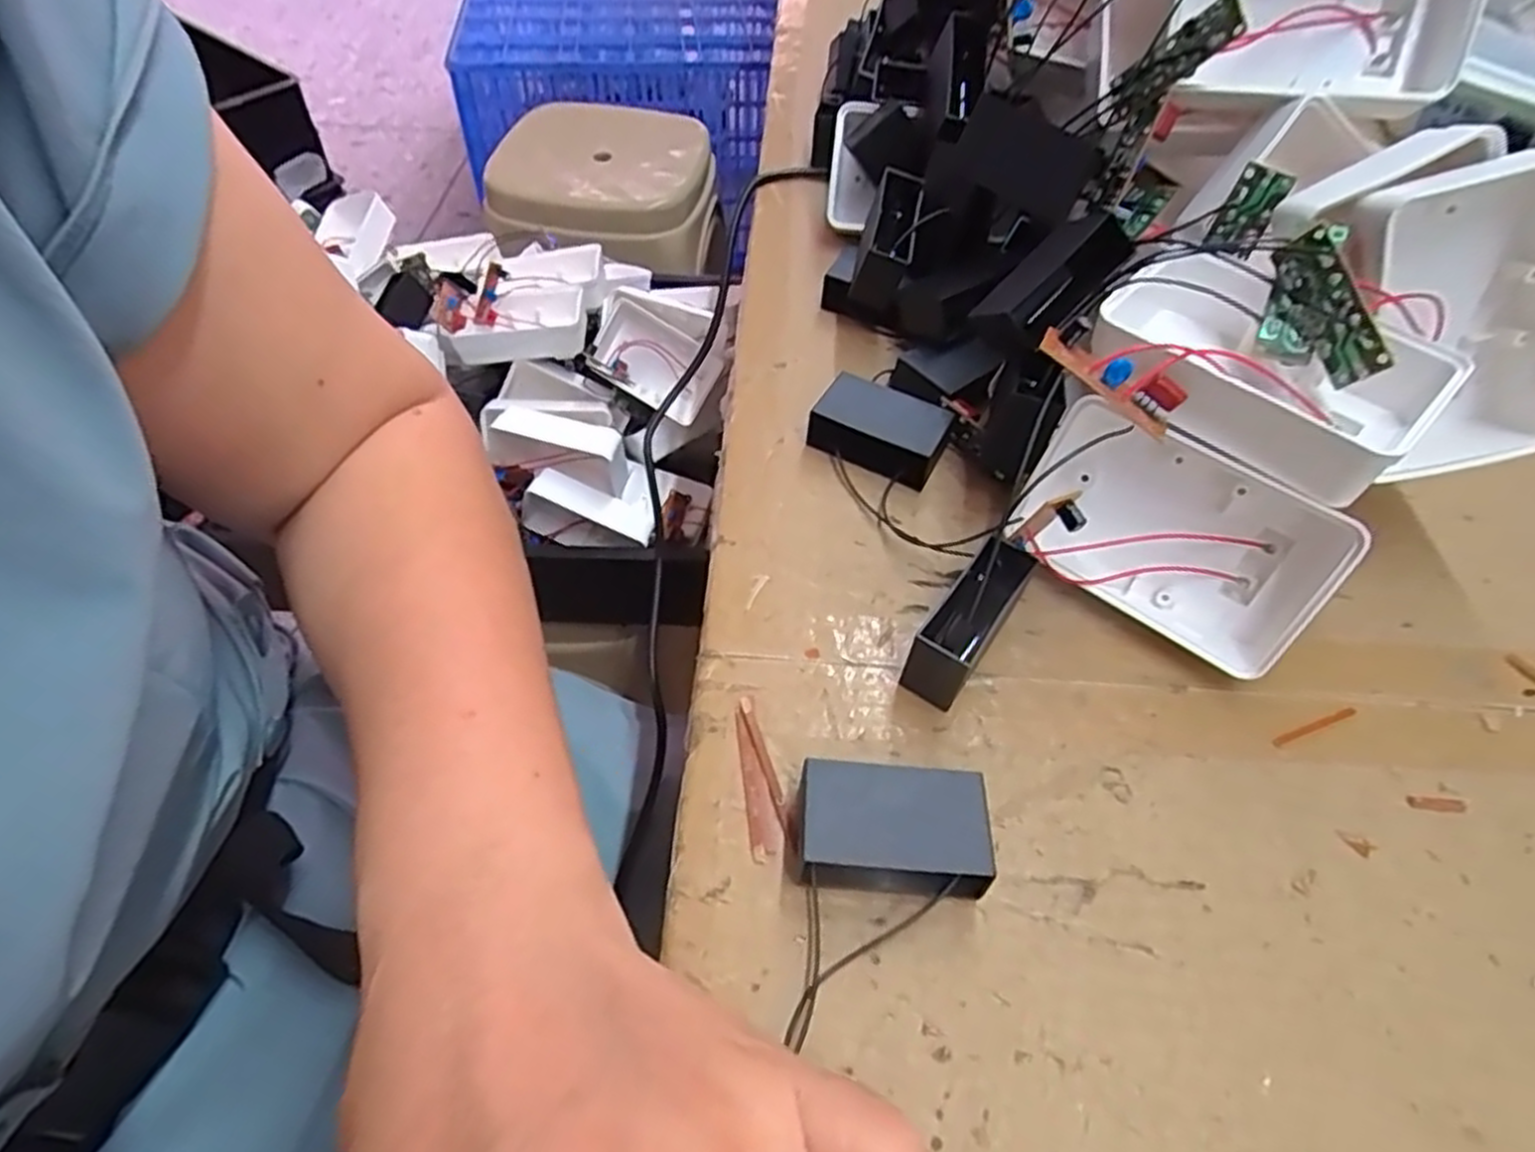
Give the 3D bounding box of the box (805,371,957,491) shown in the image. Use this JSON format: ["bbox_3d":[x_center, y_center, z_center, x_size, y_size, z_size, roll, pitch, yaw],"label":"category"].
[{"bbox_3d":[0.044,-0.056,0.304,0.049,0.020,0.029,23,55,14],"label":"box"}]

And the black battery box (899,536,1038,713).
[{"bbox_3d":[0.062,0.014,0.249,0.020,0.025,0.050,30,57,19],"label":"black battery box"}]

